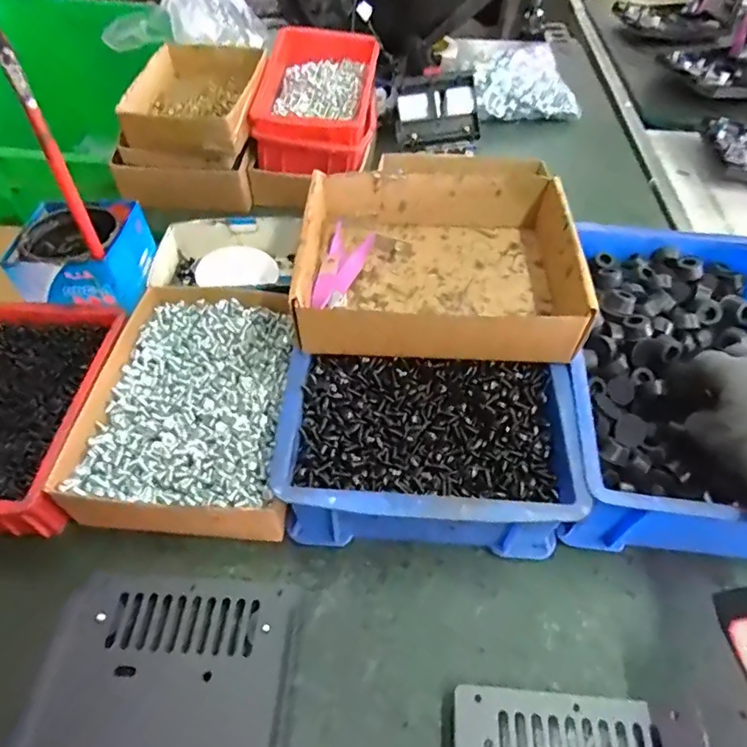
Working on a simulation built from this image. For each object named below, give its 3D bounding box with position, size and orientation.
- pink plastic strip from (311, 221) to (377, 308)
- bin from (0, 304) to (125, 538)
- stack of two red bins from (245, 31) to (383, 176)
[{"bbox_3d":[-0.026,-0.093,0.464,0.037,0.013,0.104,9,52,7],"label":"pink plastic strip"},{"bbox_3d":[-0.285,0.031,0.430,0.131,0.057,0.195,3,51,1],"label":"bin"},{"bbox_3d":[-0.067,-0.348,0.675,0.140,0.073,0.227,3,51,2],"label":"stack of two red bins"}]

